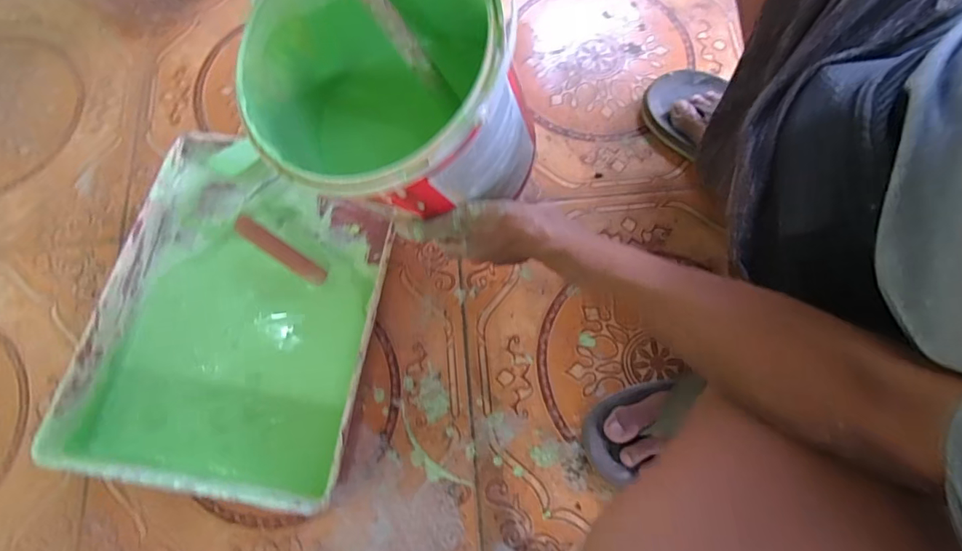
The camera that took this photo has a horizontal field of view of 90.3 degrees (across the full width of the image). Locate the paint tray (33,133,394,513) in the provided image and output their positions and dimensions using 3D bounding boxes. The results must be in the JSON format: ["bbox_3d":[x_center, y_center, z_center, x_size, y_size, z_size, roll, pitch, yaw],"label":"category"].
[{"bbox_3d":[-0.239,0.029,0.502,0.273,0.082,0.351,7,73,4],"label":"paint tray"}]

